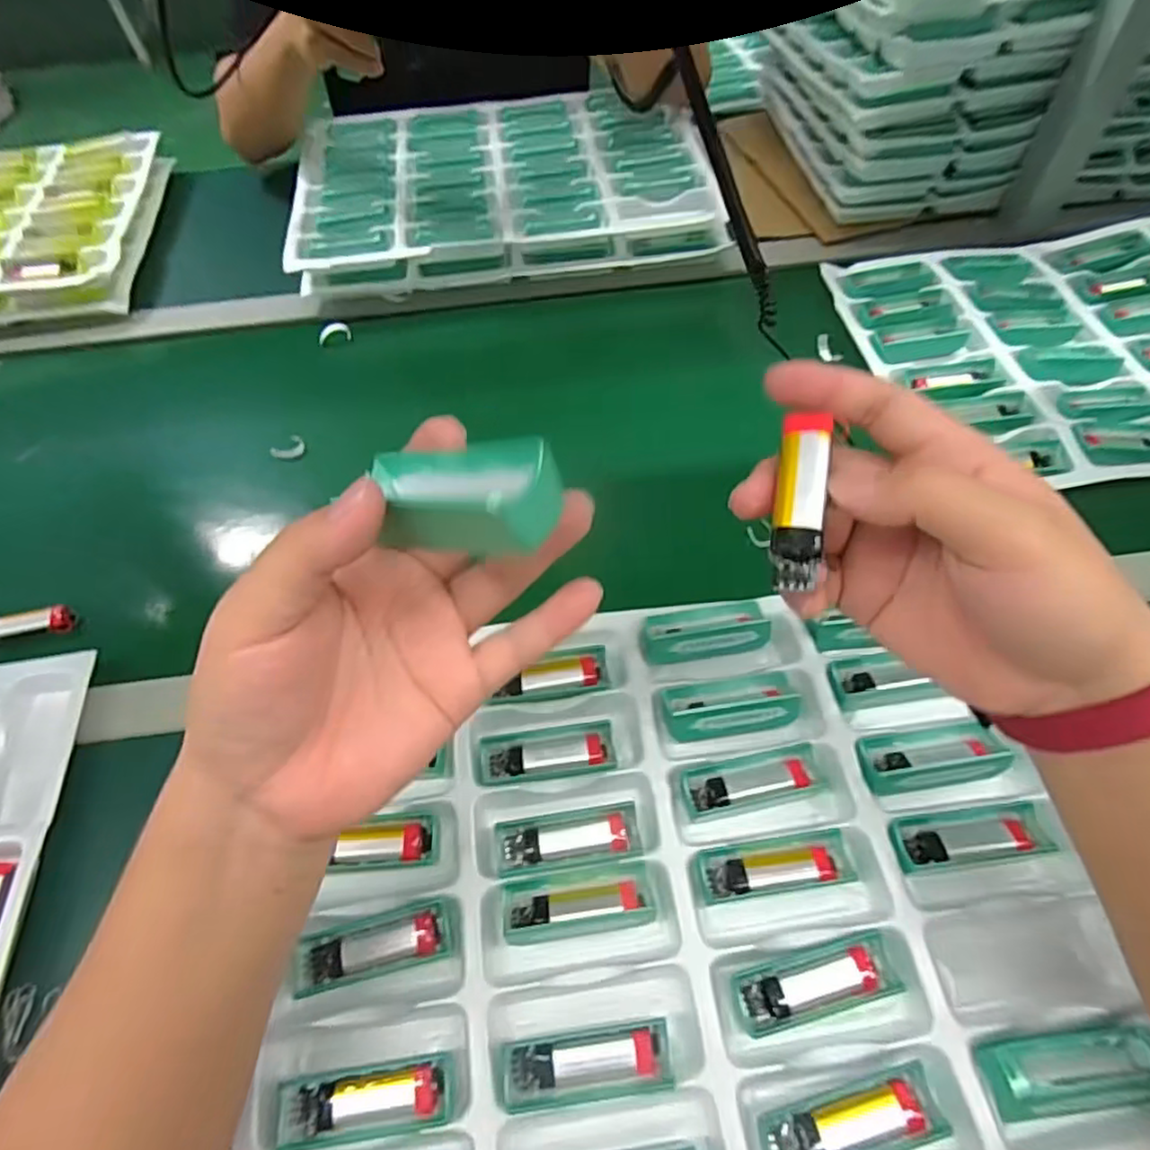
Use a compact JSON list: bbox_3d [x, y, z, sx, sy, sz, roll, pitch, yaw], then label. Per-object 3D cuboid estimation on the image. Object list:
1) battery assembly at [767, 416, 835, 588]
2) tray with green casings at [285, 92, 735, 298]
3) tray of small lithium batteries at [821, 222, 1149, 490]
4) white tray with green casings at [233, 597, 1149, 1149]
[{"bbox_3d":[0.081,-0.027,0.237,0.017,0.009,0.063,6,79,6],"label":"battery assembly"},{"bbox_3d":[-0.084,-0.455,0.761,0.456,0.040,0.321,-8,57,-2],"label":"tray with green casings"},{"bbox_3d":[0.487,-0.221,0.606,0.437,0.034,0.316,-6,57,-1],"label":"tray of small lithium batteries"},{"bbox_3d":[0.051,0.161,0.360,0.414,0.032,0.295,-9,58,-3],"label":"white tray with green casings"}]

